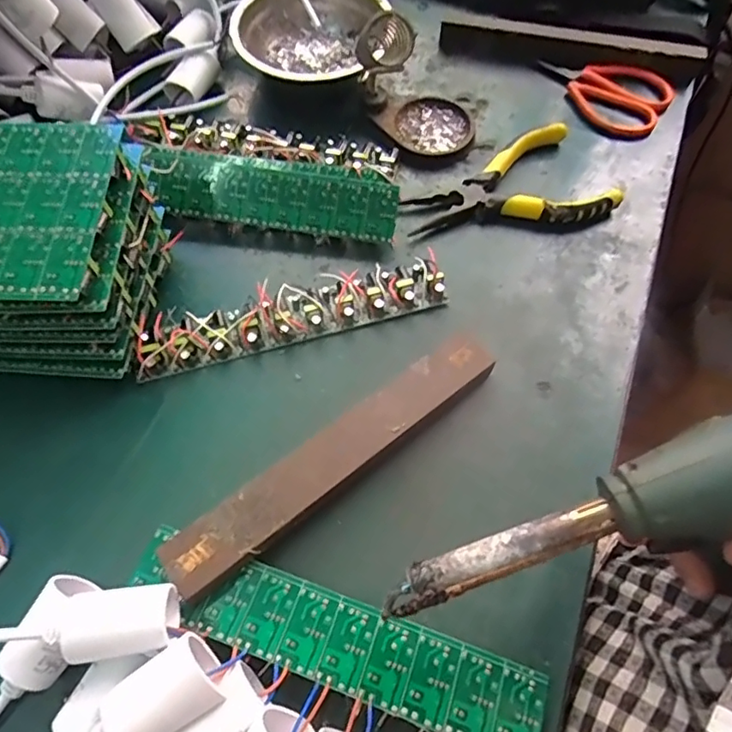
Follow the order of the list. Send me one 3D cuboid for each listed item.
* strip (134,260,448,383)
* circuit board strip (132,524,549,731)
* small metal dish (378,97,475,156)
[{"bbox_3d":[-0.048,-0.037,0.350,0.194,0.016,0.038,-14,65,-8],"label":"strip"},{"bbox_3d":[-0.010,0.130,0.259,0.187,0.014,0.038,19,65,8],"label":"circuit board strip"},{"bbox_3d":[0.051,-0.191,0.438,0.063,0.008,0.063,0,64,-1],"label":"small metal dish"}]

